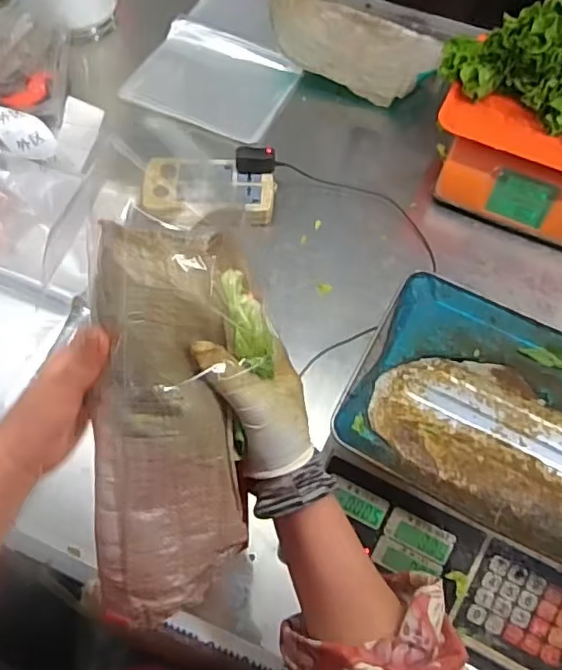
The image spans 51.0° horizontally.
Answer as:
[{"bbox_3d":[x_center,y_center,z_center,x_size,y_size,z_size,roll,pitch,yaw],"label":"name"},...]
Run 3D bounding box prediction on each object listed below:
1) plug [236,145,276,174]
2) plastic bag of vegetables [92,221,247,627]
[{"bbox_3d":[-0.037,-0.253,0.848,0.057,0.039,0.023,4,61,-1],"label":"plug"},{"bbox_3d":[-0.073,0.057,0.384,0.093,0.034,0.248,0,95,-3],"label":"plastic bag of vegetables"}]

